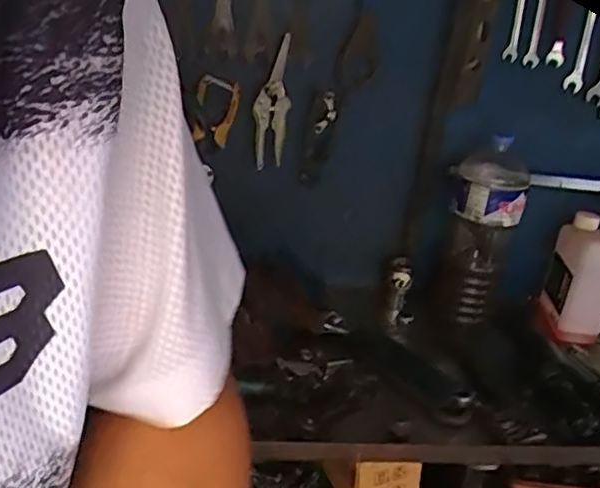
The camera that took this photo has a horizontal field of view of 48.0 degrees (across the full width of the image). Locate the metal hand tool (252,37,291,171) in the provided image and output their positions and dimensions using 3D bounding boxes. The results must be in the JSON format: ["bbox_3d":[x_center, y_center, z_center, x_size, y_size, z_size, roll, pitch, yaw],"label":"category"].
[{"bbox_3d":[-0.040,-0.199,0.958,0.048,0.178,0.022,5,22,-4],"label":"metal hand tool"}]

